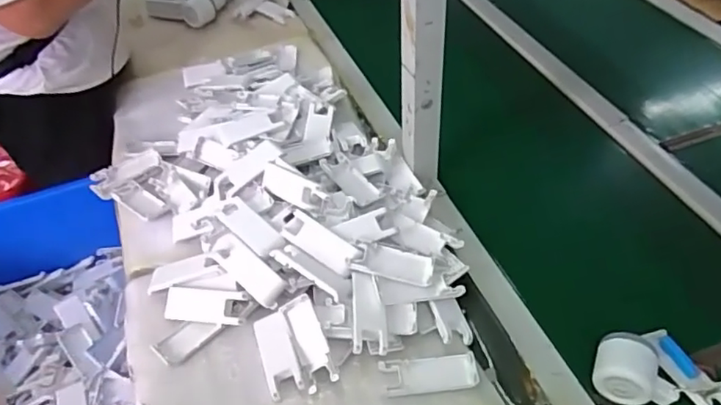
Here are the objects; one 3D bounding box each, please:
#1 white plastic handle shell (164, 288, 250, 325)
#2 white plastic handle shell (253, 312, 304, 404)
[{"bbox_3d":[-0.186,0.126,0.685,0.099,0.016,0.039,3,72,10],"label":"white plastic handle shell"},{"bbox_3d":[-0.094,0.171,0.643,0.040,0.011,0.091,-27,56,-1],"label":"white plastic handle shell"}]

